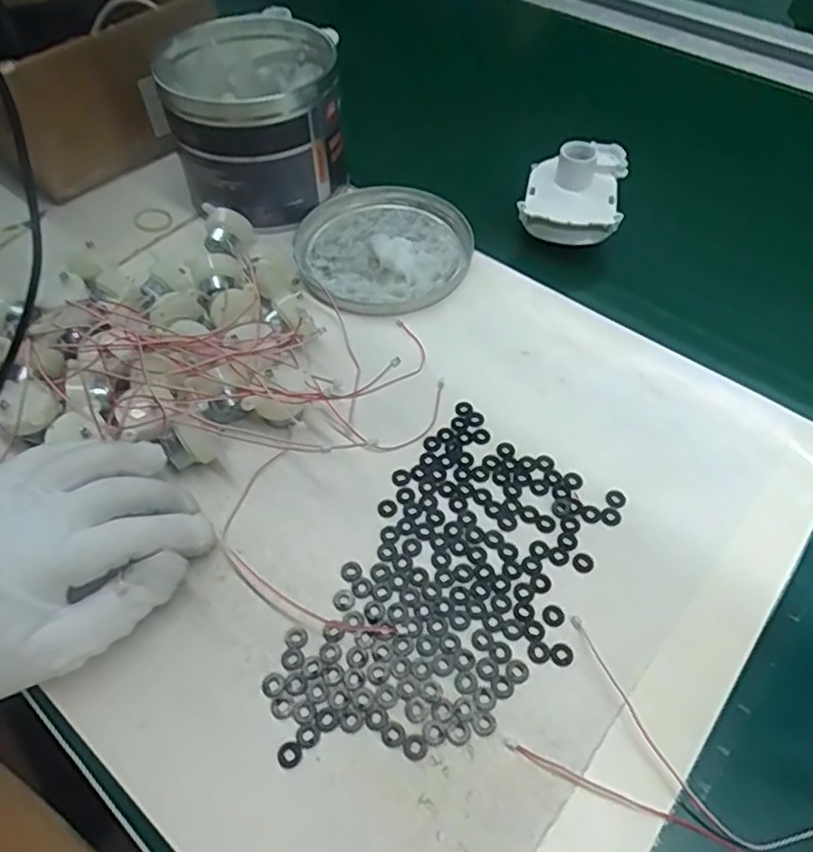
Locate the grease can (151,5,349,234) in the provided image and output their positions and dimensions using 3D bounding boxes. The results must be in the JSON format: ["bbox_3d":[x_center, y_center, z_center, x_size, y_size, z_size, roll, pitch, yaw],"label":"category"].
[{"bbox_3d":[-0.112,-0.229,0.493,0.122,0.102,0.131,0,54,1],"label":"grease can"}]

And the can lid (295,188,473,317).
[{"bbox_3d":[-0.017,-0.138,0.478,0.126,0.013,0.134,0,54,1],"label":"can lid"}]

